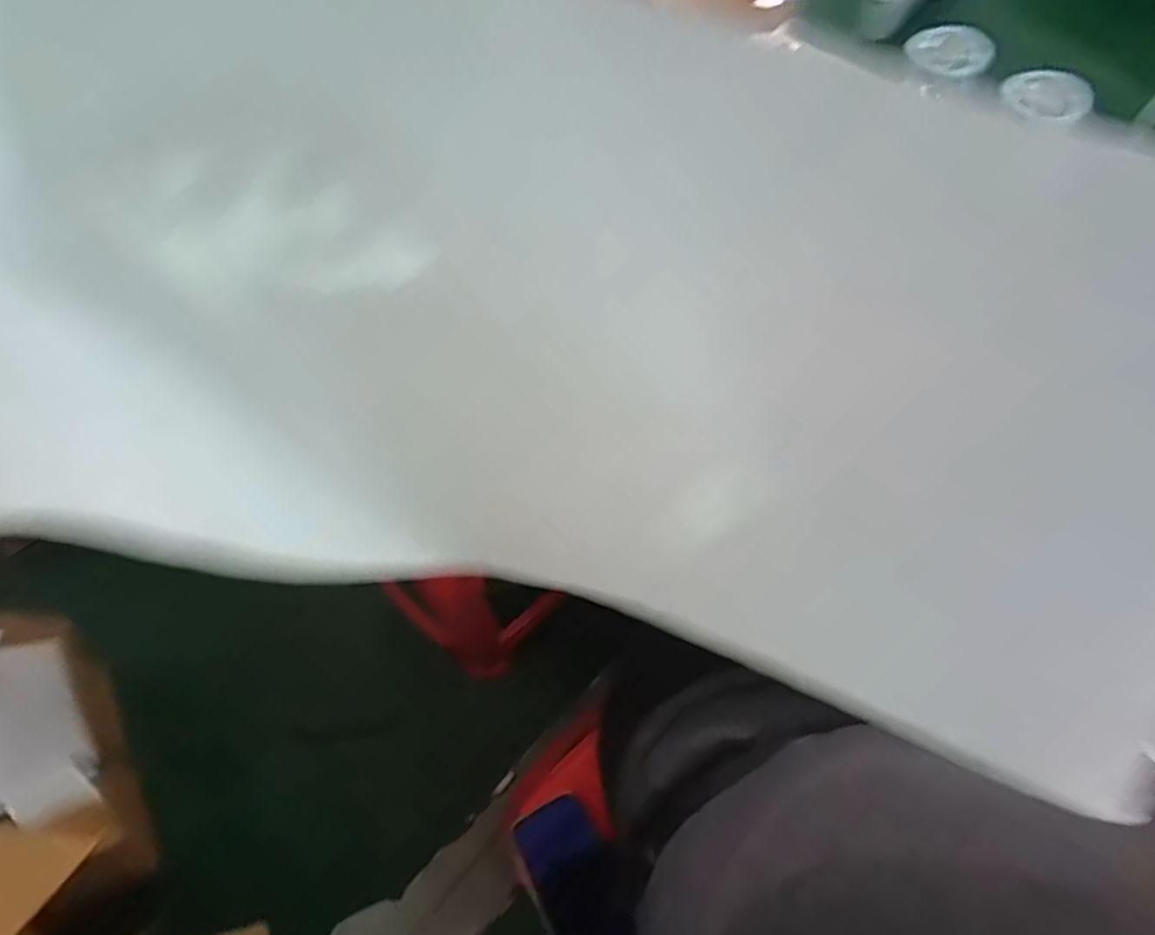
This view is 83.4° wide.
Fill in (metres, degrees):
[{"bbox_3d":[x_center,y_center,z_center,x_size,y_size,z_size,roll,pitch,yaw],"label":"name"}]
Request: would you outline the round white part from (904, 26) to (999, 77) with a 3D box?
[{"bbox_3d":[0.309,-0.342,0.536,0.064,0.019,0.067,8,64,6],"label":"round white part"}]

